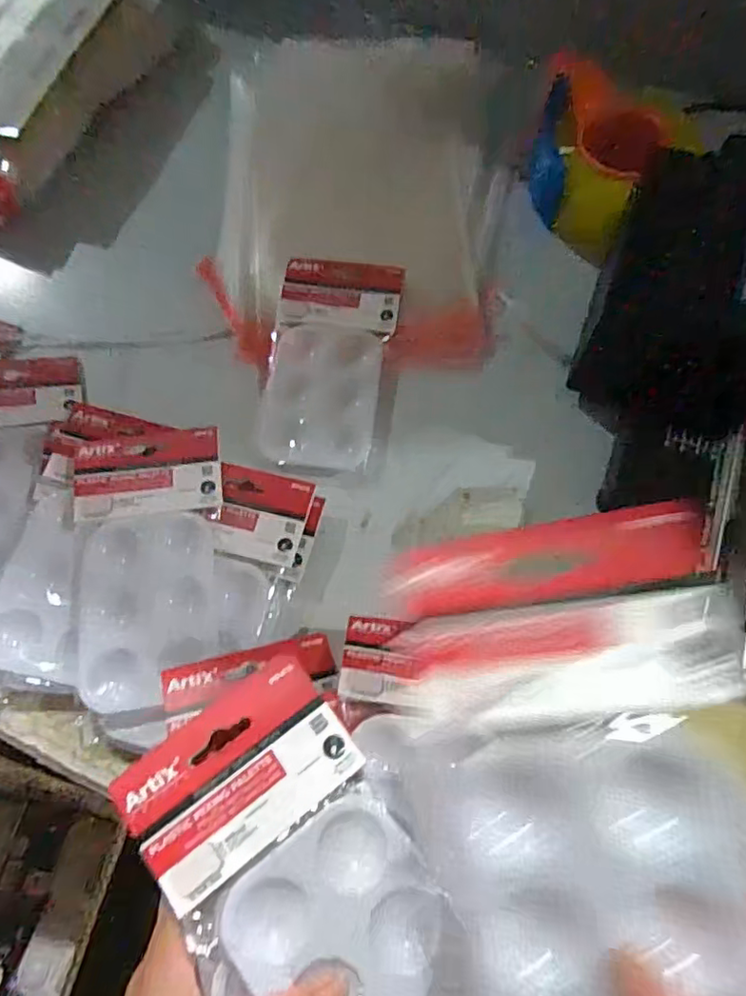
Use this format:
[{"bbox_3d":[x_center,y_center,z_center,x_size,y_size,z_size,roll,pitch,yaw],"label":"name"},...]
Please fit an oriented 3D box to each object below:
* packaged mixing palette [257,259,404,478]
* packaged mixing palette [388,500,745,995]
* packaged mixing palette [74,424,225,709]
[{"bbox_3d":[-0.037,-0.110,0.460,0.096,0.018,0.181,8,69,5],"label":"packaged mixing palette"},{"bbox_3d":[0.072,0.097,0.186,0.101,0.022,0.177,-13,82,12],"label":"packaged mixing palette"},{"bbox_3d":[-0.151,0.042,0.387,0.098,0.016,0.189,-8,69,-1],"label":"packaged mixing palette"}]

